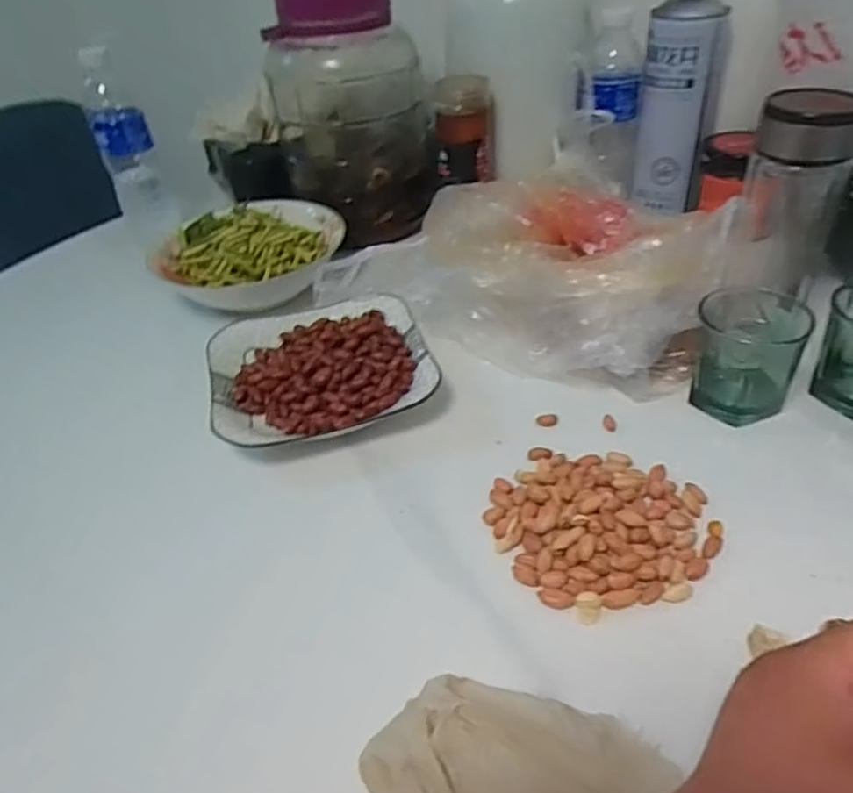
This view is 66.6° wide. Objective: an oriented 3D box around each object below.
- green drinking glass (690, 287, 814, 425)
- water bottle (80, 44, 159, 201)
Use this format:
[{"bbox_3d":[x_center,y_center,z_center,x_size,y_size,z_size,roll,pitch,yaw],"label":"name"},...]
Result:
[{"bbox_3d":[0.247,-0.035,0.495,0.068,0.083,0.077,24,48,32],"label":"green drinking glass"},{"bbox_3d":[-0.361,-0.315,0.769,0.059,0.168,0.052,-21,41,-18],"label":"water bottle"}]

